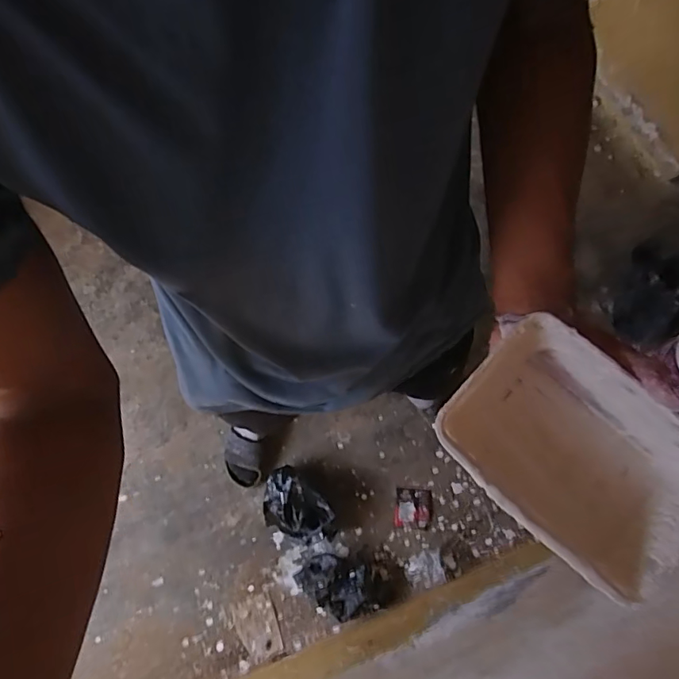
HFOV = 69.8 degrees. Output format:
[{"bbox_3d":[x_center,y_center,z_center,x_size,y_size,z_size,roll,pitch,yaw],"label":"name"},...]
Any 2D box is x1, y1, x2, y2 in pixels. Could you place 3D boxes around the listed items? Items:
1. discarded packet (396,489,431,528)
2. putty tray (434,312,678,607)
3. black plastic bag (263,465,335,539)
[{"bbox_3d":[0.183,0.419,1.207,0.084,0.006,0.089,5,72,3],"label":"discarded packet"},{"bbox_3d":[0.160,0.082,0.341,0.169,0.069,0.119,39,75,17],"label":"putty tray"},{"bbox_3d":[-0.106,0.415,1.179,0.206,0.098,0.133,41,77,13],"label":"black plastic bag"}]

